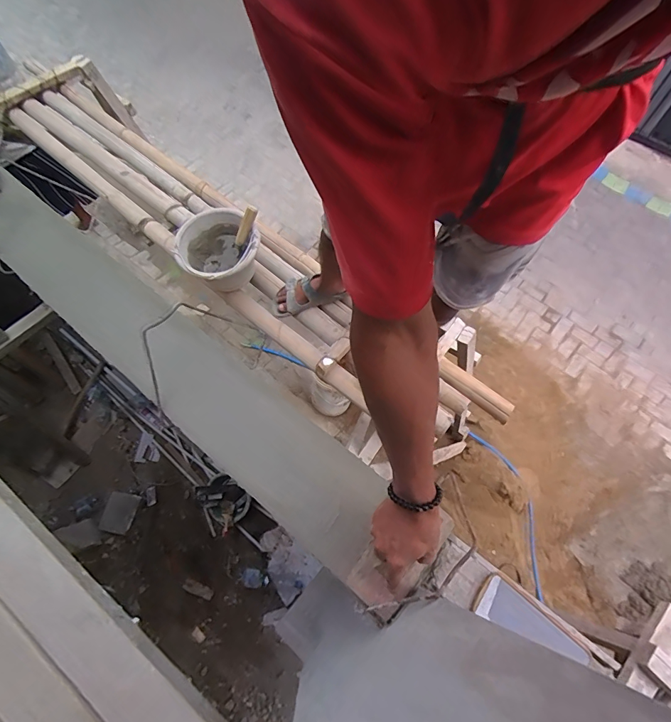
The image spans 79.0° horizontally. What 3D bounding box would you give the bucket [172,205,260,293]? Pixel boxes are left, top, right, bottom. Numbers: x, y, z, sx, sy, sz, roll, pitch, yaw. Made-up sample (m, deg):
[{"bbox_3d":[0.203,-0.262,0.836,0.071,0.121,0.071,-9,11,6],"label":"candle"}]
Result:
[{"bbox_3d":[-0.352,-0.332,1.264,0.244,0.204,0.245,0,66,-1],"label":"bucket"}]

